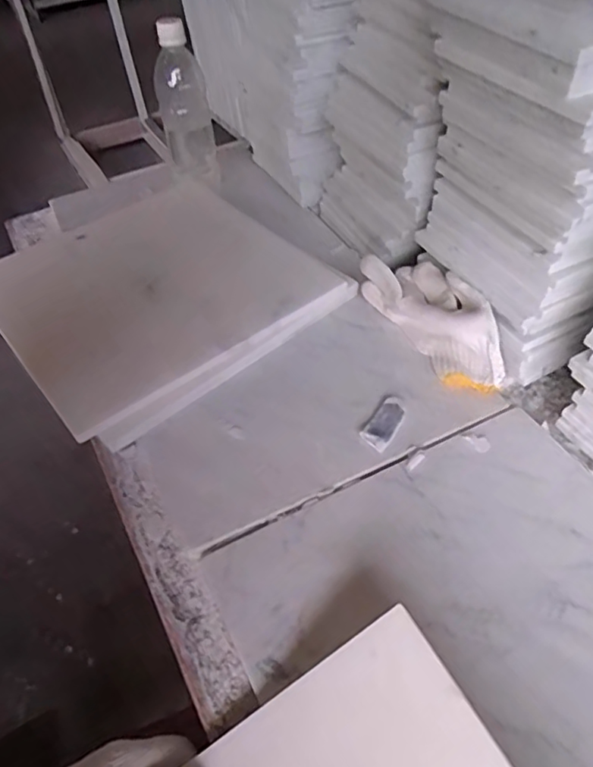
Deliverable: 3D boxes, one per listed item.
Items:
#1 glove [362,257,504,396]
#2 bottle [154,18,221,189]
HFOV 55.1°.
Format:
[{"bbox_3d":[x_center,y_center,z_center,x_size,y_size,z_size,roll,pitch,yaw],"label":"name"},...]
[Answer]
[{"bbox_3d":[0.131,-0.066,0.537,0.057,0.070,0.168,-26,51,-18],"label":"glove"},{"bbox_3d":[-0.145,-0.354,0.726,0.064,0.189,0.061,-11,46,-3],"label":"bottle"}]

